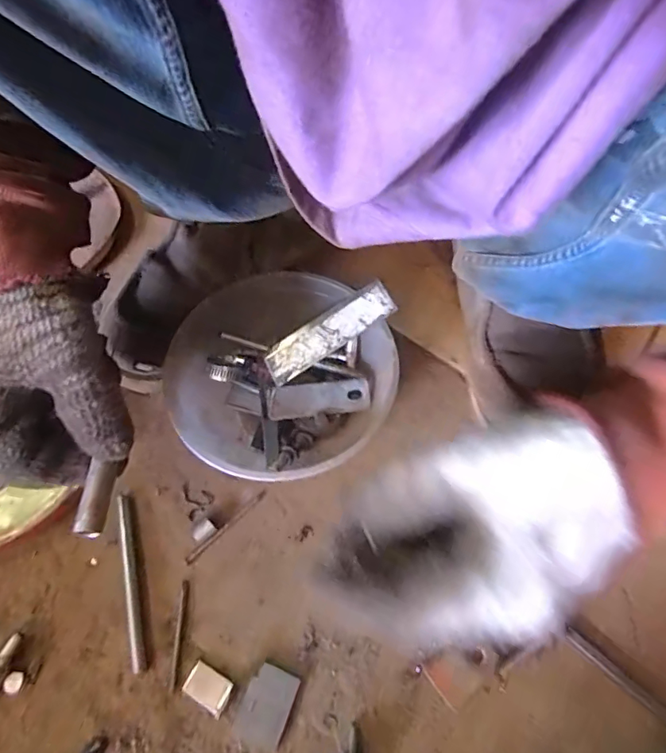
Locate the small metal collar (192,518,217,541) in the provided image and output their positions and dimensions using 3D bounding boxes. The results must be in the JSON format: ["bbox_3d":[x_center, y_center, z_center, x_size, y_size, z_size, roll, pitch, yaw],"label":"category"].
[{"bbox_3d":[-0.098,0.119,0.374,0.012,0.014,0.016,39,63,18],"label":"small metal collar"}]

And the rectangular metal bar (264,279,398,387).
[{"bbox_3d":[-0.003,-0.034,0.385,0.110,0.006,0.030,-33,66,5],"label":"rectangular metal bar"}]

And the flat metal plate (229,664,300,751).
[{"bbox_3d":[-0.044,0.216,0.322,0.031,0.004,0.043,20,59,7],"label":"flat metal plate"}]

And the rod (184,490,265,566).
[{"bbox_3d":[-0.083,0.118,0.381,0.077,0.005,0.007,-37,68,-24],"label":"rod"}]

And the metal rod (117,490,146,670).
[{"bbox_3d":[-0.146,0.147,0.357,0.008,0.010,0.122,-11,60,-12],"label":"metal rod"}]

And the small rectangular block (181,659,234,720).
[{"bbox_3d":[-0.083,0.207,0.325,0.031,0.005,0.020,28,60,11],"label":"small rectangular block"}]

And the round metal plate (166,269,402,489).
[{"bbox_3d":[-0.043,0.007,0.392,0.172,0.078,0.159,2,58,-4],"label":"round metal plate"}]

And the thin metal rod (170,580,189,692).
[{"bbox_3d":[-0.107,0.179,0.341,0.005,0.004,0.068,1,58,-5],"label":"thin metal rod"}]

